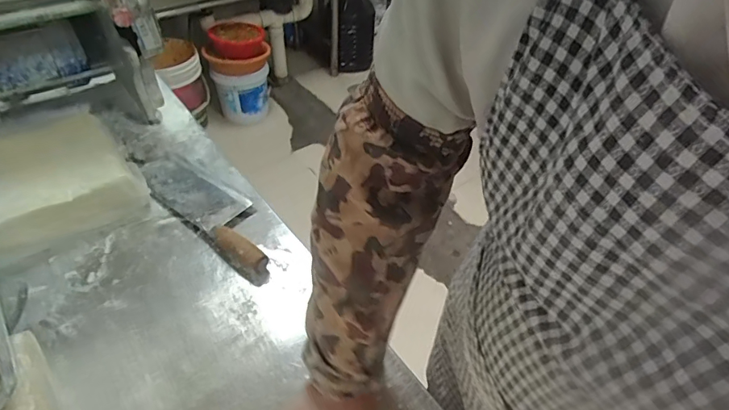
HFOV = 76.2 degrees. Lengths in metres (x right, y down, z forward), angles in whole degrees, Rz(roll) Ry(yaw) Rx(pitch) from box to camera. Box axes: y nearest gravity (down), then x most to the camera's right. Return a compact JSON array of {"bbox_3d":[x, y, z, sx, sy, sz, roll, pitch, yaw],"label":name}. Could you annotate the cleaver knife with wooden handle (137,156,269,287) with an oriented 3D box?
[{"bbox_3d":[-0.246,-0.005,0.722,0.330,0.033,0.089,34,50,27],"label":"cleaver knife with wooden handle"}]

